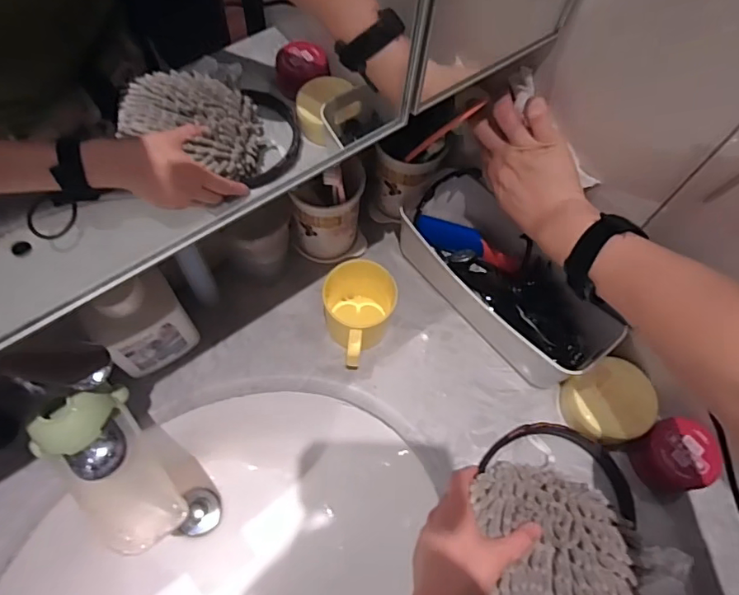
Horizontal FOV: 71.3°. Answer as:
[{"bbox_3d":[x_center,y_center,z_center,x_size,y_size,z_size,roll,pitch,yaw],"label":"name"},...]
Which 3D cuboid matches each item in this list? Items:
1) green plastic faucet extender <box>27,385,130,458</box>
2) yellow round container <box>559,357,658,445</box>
[{"bbox_3d":[-0.241,0.106,0.425,0.084,0.042,0.043,-34,71,-18],"label":"green plastic faucet extender"},{"bbox_3d":[0.255,0.114,0.551,0.081,0.051,0.079,1,64,-3],"label":"yellow round container"}]

